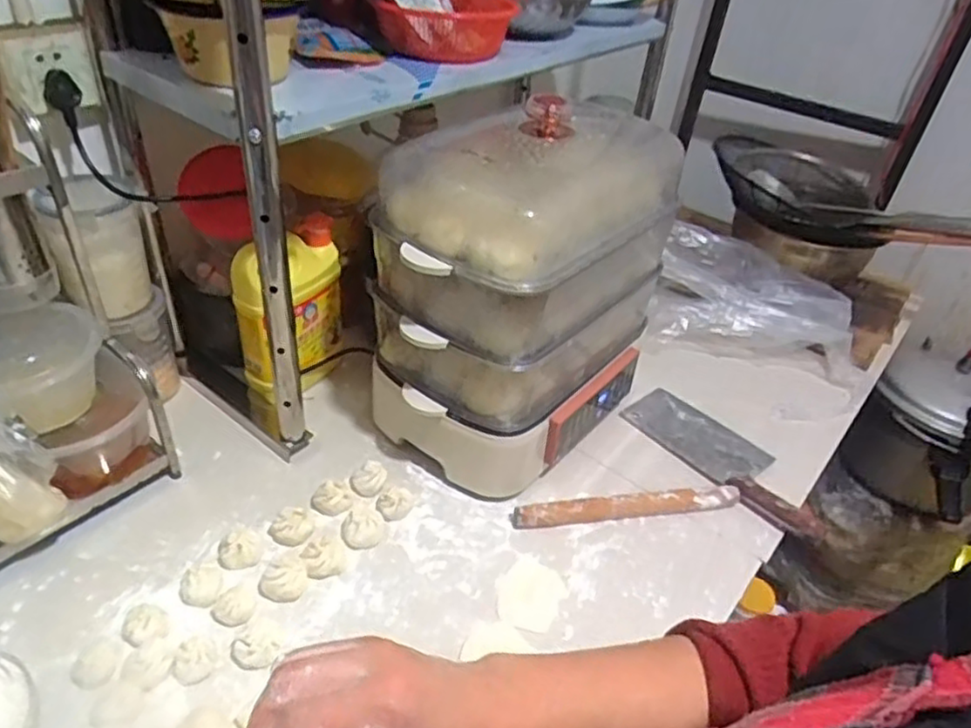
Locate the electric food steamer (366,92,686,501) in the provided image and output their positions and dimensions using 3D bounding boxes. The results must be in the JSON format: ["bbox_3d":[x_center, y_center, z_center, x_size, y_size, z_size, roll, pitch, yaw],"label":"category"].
[{"bbox_3d":[0.051,-0.099,0.827,0.262,0.367,0.366,24,41,20],"label":"electric food steamer"}]

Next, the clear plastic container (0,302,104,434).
[{"bbox_3d":[-0.468,0.006,0.697,0.122,0.078,0.152,31,44,27],"label":"clear plastic container"}]

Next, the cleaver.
[{"bbox_3d":[0.317,0.119,0.891,0.102,0.028,0.282,-23,47,-32],"label":"cleaver"}]

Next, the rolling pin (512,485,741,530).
[{"bbox_3d":[0.170,0.170,0.803,0.274,0.026,0.028,-2,39,-12],"label":"rolling pin"}]

